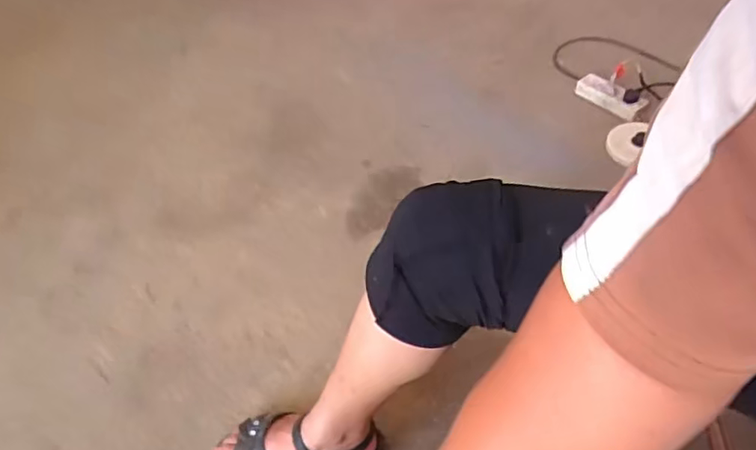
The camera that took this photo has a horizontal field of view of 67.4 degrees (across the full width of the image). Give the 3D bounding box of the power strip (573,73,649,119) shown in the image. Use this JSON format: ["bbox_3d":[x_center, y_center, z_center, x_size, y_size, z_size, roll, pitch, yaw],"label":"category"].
[{"bbox_3d":[0.476,-0.267,1.160,0.040,0.043,0.136,-38,56,-23],"label":"power strip"}]

